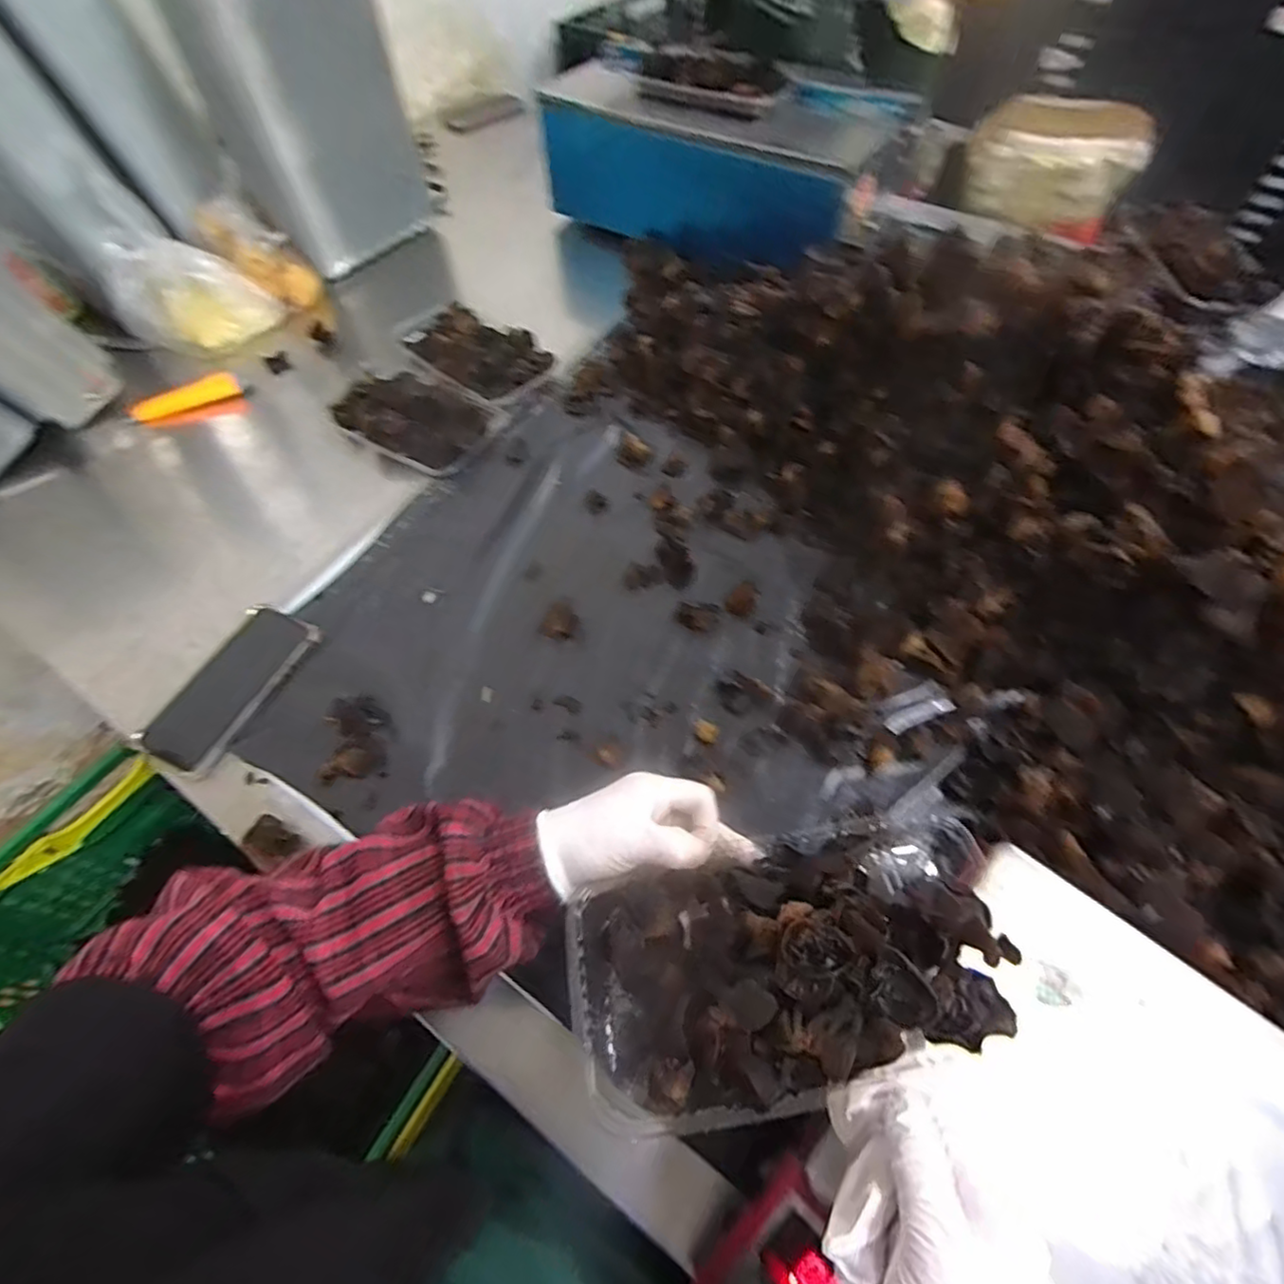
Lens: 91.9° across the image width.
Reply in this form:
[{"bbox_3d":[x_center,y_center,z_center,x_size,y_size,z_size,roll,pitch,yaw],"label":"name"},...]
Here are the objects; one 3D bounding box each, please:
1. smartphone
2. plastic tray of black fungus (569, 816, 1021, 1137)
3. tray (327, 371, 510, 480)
[{"bbox_3d":[-0.378,0.041,0.570,0.083,0.015,0.163,22,66,22],"label":"smartphone"},{"bbox_3d":[0.075,0.170,0.331,0.222,0.050,0.117,-13,59,-6],"label":"plastic tray of black fungus"},{"bbox_3d":[-0.269,-0.269,0.739,0.199,0.032,0.116,24,62,16],"label":"tray"}]

